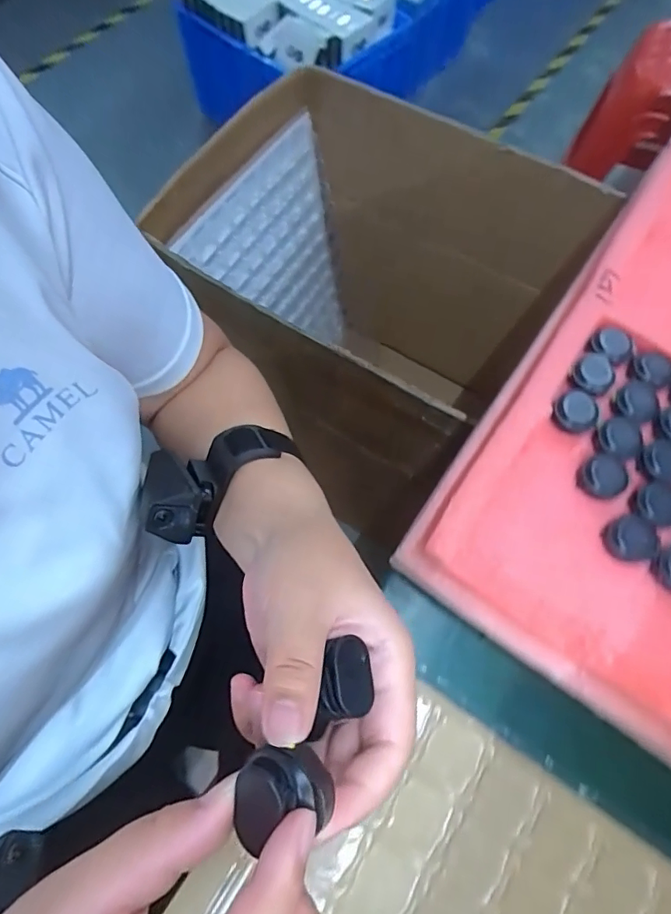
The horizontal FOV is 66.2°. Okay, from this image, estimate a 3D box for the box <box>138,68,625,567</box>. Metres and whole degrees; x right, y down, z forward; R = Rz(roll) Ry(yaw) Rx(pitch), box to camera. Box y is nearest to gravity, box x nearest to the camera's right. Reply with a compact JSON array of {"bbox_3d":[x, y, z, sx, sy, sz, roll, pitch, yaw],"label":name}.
[{"bbox_3d":[0.034,-0.235,0.881,0.499,0.471,0.451,33,70,12],"label":"box"}]

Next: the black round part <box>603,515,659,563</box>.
[{"bbox_3d":[0.182,0.051,0.317,0.029,0.012,0.028,0,66,-1],"label":"black round part"}]

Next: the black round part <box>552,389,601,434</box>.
[{"bbox_3d":[0.162,-0.031,0.345,0.028,0.010,0.032,40,72,15],"label":"black round part"}]

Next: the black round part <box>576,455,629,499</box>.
[{"bbox_3d":[0.173,0.012,0.330,0.032,0.011,0.027,-32,71,-14],"label":"black round part"}]

